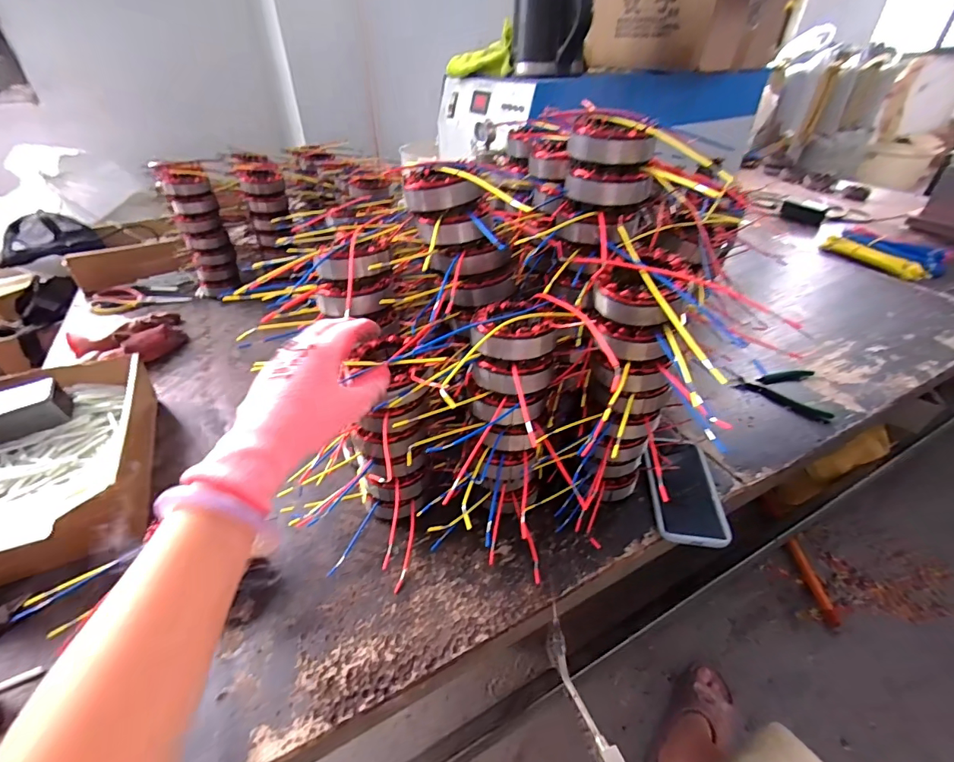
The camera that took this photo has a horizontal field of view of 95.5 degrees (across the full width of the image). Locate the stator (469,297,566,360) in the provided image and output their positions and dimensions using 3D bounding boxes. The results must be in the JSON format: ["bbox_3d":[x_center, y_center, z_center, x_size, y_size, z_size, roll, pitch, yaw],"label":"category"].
[{"bbox_3d":[0.042,-0.061,0.448,0.084,0.035,0.090,12,40,15],"label":"stator"}]

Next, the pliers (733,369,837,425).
[{"bbox_3d":[0.548,0.011,0.760,0.137,0.017,0.135,29,47,32],"label":"pliers"}]

